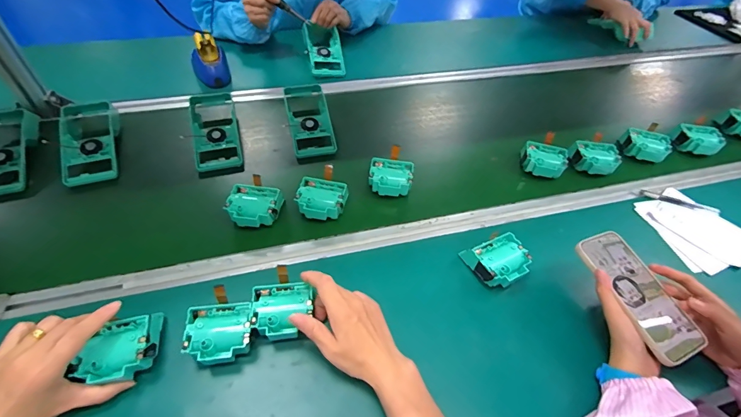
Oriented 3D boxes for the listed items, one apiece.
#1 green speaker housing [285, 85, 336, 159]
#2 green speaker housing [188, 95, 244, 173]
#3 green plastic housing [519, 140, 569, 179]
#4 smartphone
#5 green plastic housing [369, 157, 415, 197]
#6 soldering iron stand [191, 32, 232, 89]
[{"bbox_3d":[-0.131,-0.185,0.761,0.094,0.049,0.198,-8,50,-12],"label":"green speaker housing"},{"bbox_3d":[-0.304,-0.153,0.725,0.083,0.045,0.190,-11,51,-14],"label":"green speaker housing"},{"bbox_3d":[0.332,-0.092,0.712,0.082,0.036,0.069,23,51,15],"label":"green plastic housing"},{"bbox_3d":[0.340,0.106,0.470,0.085,0.017,0.165,-15,61,-24],"label":"smartphone"},{"bbox_3d":[0.036,-0.056,0.648,0.074,0.026,0.069,9,49,3],"label":"green plastic housing"},{"bbox_3d":[-0.371,-0.334,0.850,0.077,0.098,0.086,-13,52,-15],"label":"soldering iron stand"}]

